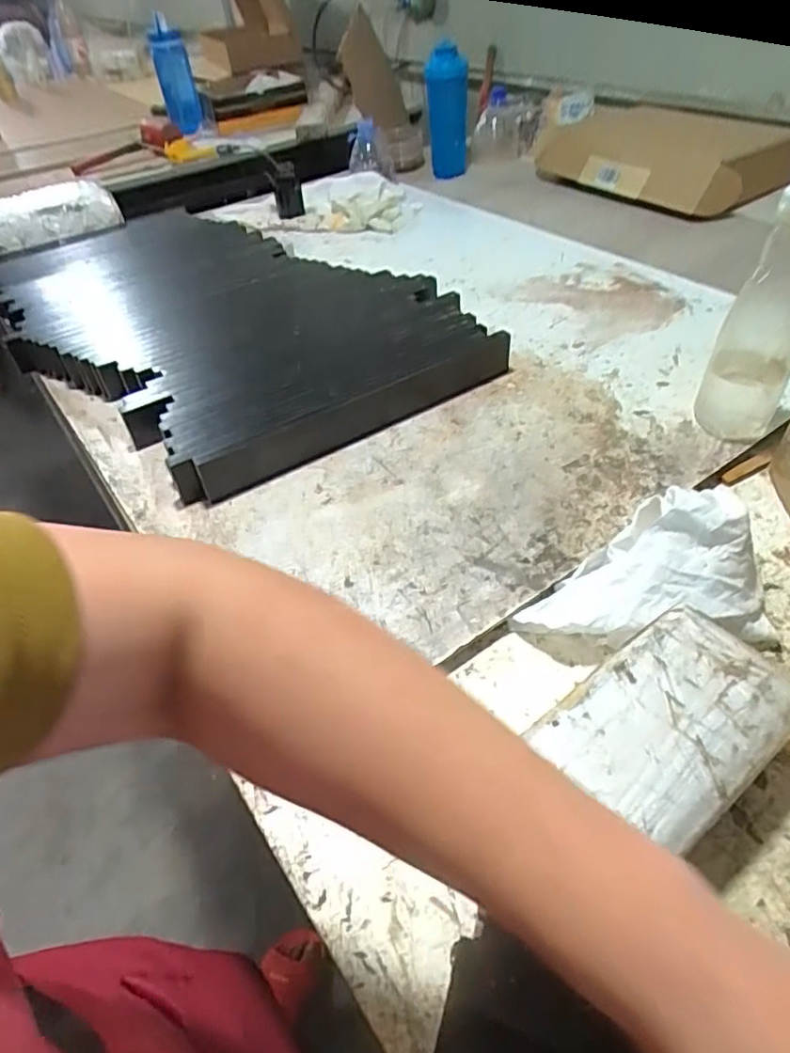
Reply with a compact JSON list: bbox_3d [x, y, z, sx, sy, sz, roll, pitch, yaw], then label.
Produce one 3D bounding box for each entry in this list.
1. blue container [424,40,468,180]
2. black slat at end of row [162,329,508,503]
[{"bbox_3d":[0.105,-0.809,1.211,0.073,0.303,0.076,5,80,9],"label":"blue container"},{"bbox_3d":[-0.036,-0.121,0.664,0.404,0.050,0.038,-26,49,-20],"label":"black slat at end of row"}]

